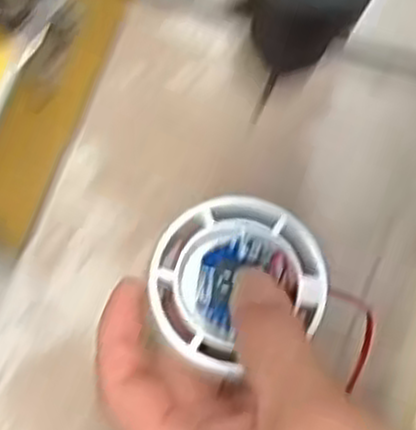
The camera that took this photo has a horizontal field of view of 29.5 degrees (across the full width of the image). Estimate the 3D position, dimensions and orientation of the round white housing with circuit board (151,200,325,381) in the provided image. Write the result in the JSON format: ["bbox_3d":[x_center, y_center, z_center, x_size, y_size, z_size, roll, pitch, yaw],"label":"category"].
[{"bbox_3d":[0.008,0.018,0.241,0.052,0.010,0.047,-26,72,-6],"label":"round white housing with circuit board"}]

